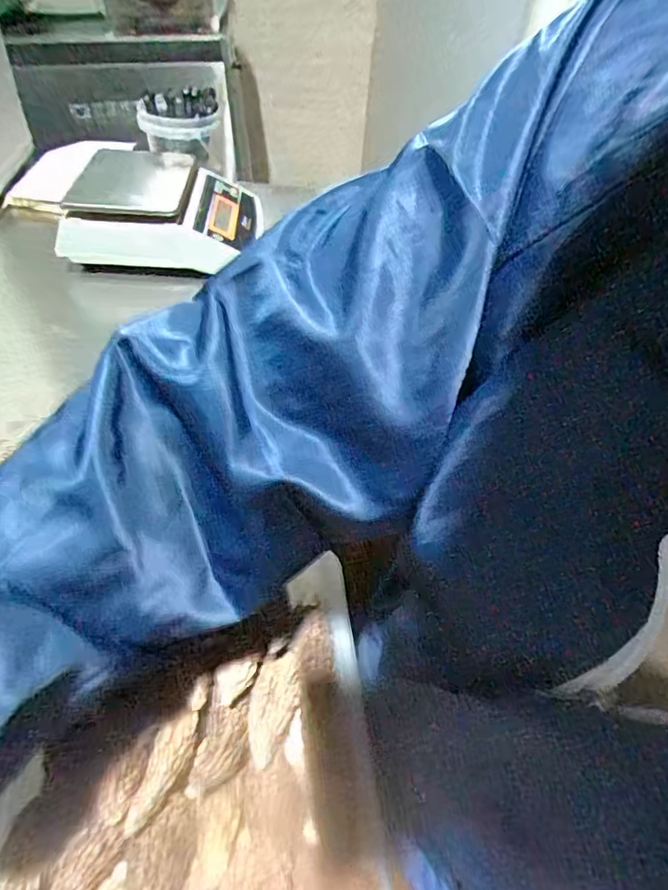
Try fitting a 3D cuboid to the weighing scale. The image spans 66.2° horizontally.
[{"bbox_3d":[-0.238,-0.329,0.716,0.234,0.097,0.234,-2,51,-5],"label":"weighing scale"}]

